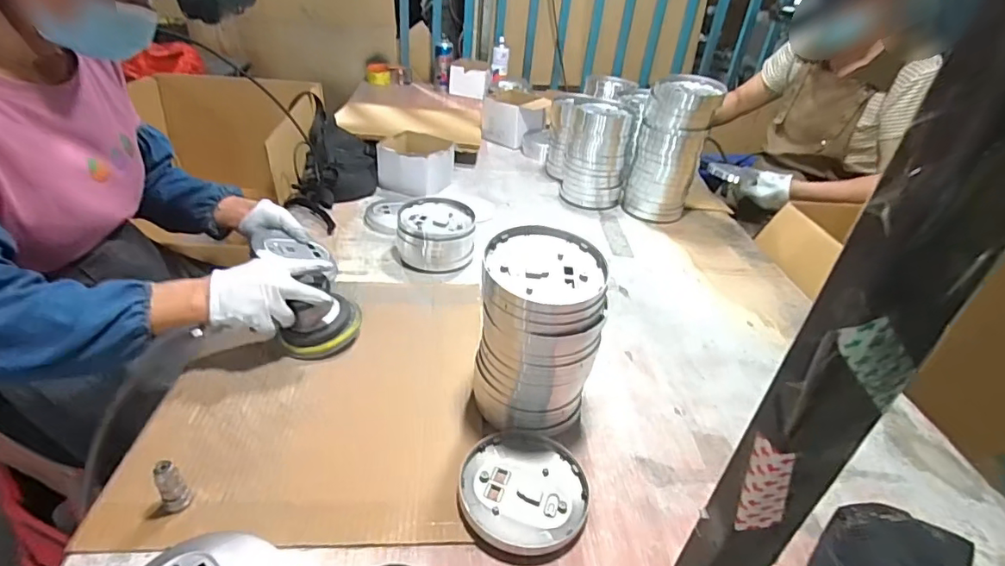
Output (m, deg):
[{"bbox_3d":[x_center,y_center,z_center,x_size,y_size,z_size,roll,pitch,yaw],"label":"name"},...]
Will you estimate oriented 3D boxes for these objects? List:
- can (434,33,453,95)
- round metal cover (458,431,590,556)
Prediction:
[{"bbox_3d":[-0.202,-0.746,1.780,0.065,0.165,0.076,1,34,-7],"label":"can"},{"bbox_3d":[0.023,0.219,0.559,0.133,0.018,0.137,4,35,-3],"label":"round metal cover"}]

